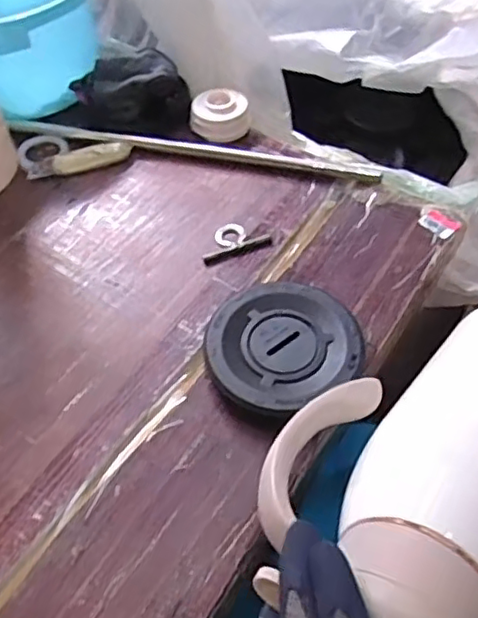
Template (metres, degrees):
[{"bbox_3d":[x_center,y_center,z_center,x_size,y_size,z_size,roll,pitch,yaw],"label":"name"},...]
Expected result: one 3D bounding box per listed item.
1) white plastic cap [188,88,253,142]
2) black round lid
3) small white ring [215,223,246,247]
[{"bbox_3d":[-0.020,-0.221,0.699,0.060,0.034,0.060,-1,54,1],"label":"white plastic cap"},{"bbox_3d":[0.036,0.030,0.510,0.123,0.027,0.114,-1,54,1],"label":"black round lid"},{"bbox_3d":[-0.009,-0.073,0.613,0.029,0.006,0.034,4,54,4],"label":"small white ring"}]

